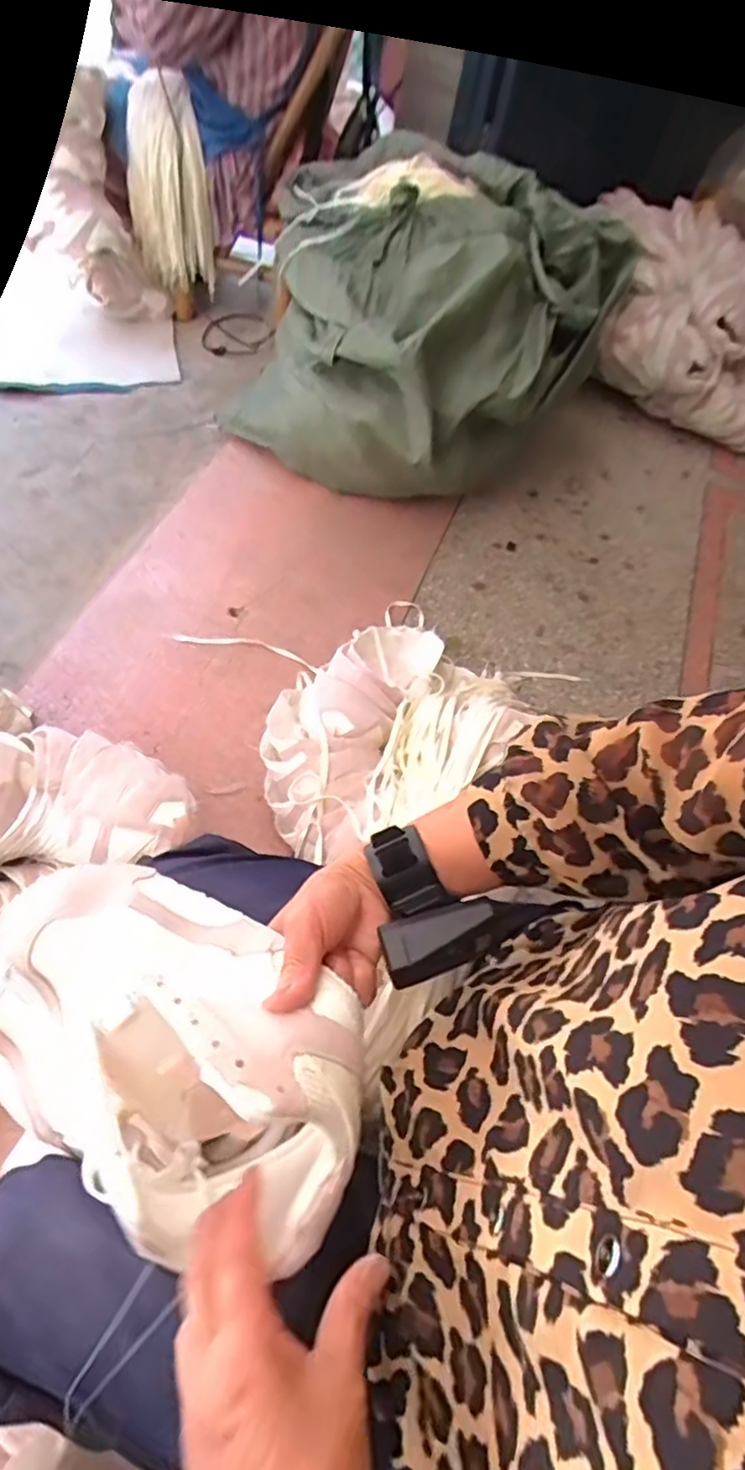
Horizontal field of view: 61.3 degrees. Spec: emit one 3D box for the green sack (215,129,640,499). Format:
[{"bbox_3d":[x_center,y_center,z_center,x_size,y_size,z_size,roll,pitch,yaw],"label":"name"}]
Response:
[{"bbox_3d":[0.074,-0.745,1.175,0.596,0.436,0.503,24,61,3],"label":"green sack"}]

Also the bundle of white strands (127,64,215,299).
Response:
[{"bbox_3d":[-0.428,-1.138,1.319,0.172,0.365,0.037,14,58,-3],"label":"bundle of white strands"}]

